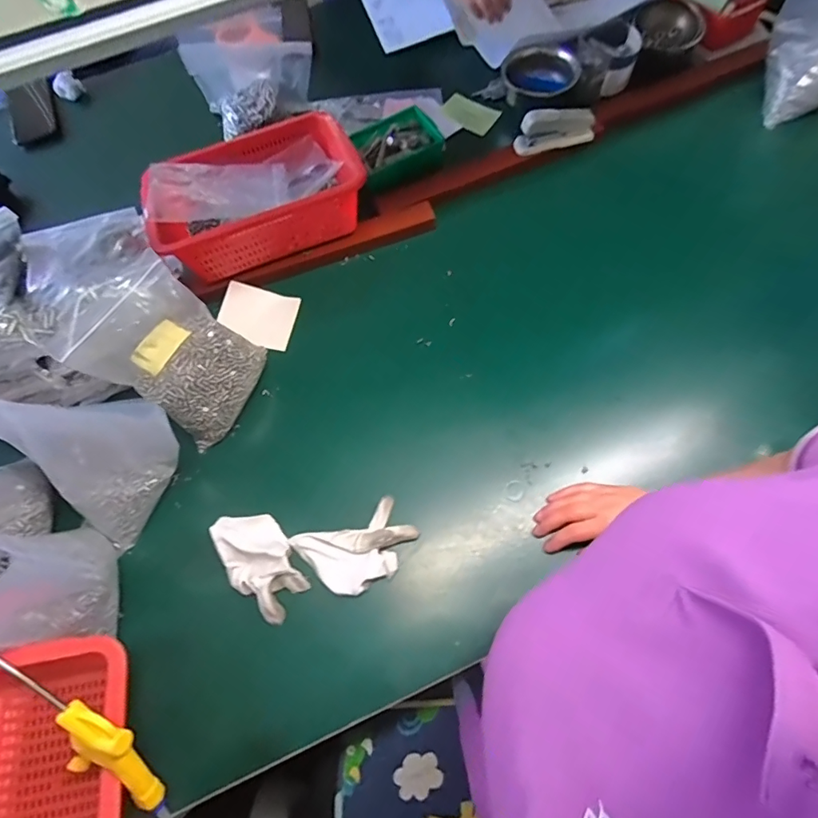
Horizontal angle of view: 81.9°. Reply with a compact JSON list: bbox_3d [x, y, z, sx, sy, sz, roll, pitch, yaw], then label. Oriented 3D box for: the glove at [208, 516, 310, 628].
[{"bbox_3d":[-0.176,0.179,0.550,0.073,0.033,0.133,-32,72,-9],"label":"glove"}]

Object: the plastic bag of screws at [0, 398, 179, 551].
[{"bbox_3d":[-0.352,0.048,0.530,0.120,0.184,0.161,35,75,14],"label":"plastic bag of screws"}]

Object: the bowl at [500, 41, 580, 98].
[{"bbox_3d":[0.226,-0.575,0.807,0.116,0.046,0.132,28,73,12],"label":"bowl"}]

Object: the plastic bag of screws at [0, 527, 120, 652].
[{"bbox_3d":[-0.412,0.179,0.473,0.223,0.090,0.119,11,64,-36],"label":"plastic bag of screws"}]

